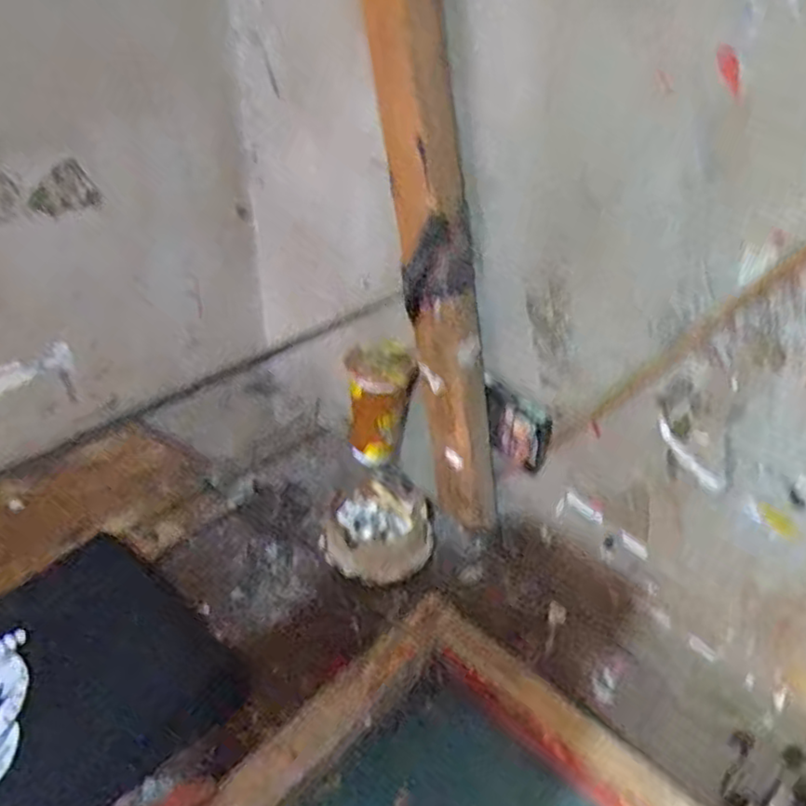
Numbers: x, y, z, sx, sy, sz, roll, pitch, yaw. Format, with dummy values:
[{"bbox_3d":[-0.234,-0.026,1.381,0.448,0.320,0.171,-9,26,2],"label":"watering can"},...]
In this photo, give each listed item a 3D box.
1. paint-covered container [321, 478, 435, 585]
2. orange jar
[{"bbox_3d":[-0.021,0.112,0.637,0.092,0.035,0.094,2,38,-2],"label":"paint-covered container"},{"bbox_3d":[-0.023,0.001,0.720,0.066,0.107,0.057,3,37,-3],"label":"orange jar"}]

